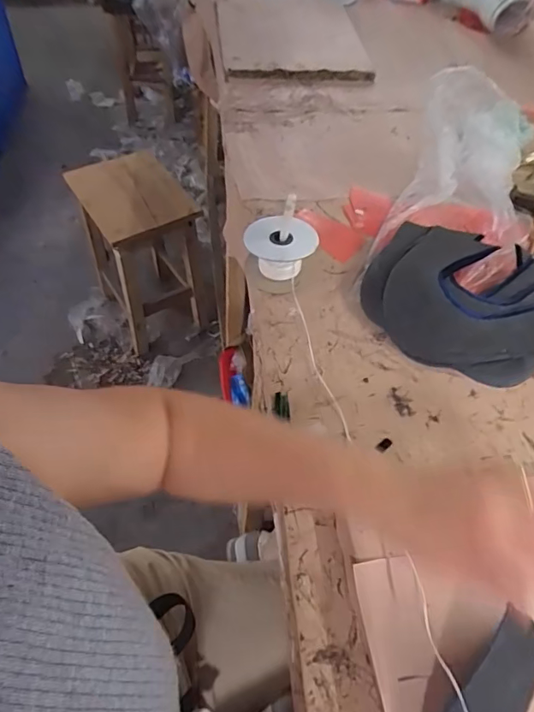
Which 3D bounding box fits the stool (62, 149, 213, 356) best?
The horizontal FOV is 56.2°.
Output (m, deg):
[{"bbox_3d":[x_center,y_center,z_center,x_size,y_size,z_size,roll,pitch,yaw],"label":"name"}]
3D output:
[{"bbox_3d":[-0.351,-0.294,1.440,0.251,0.455,0.338,-26,59,-20],"label":"stool"}]

